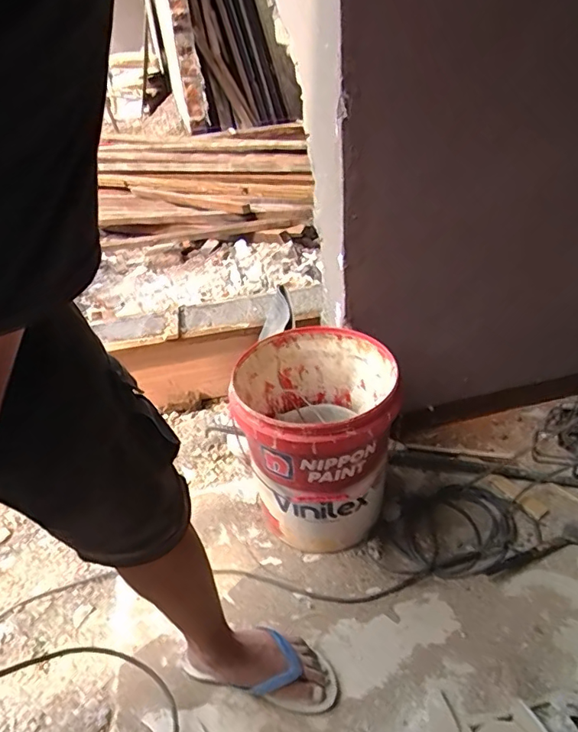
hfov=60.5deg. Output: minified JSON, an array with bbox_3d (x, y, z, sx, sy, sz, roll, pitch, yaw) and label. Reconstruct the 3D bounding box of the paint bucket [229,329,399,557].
[{"bbox_3d":[0.060,0.163,1.032,0.300,0.375,0.321,-4,36,3],"label":"paint bucket"}]

